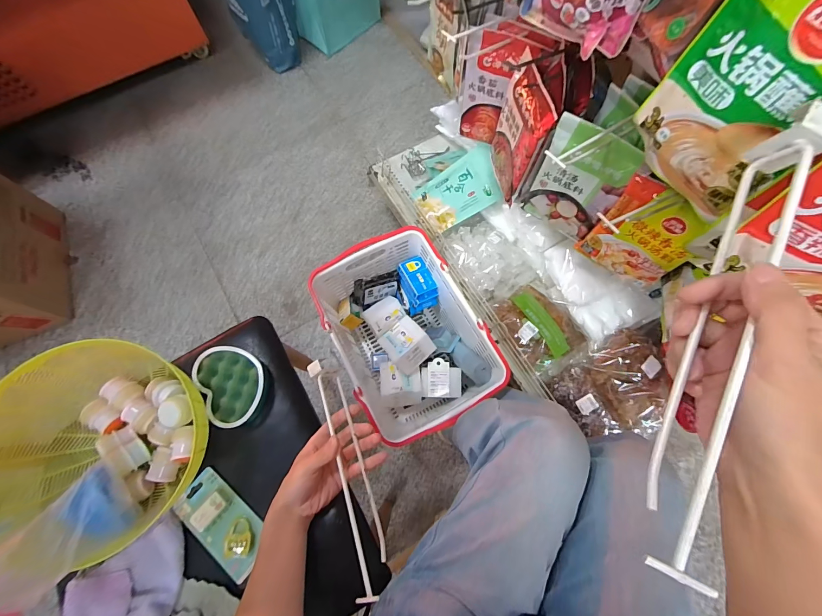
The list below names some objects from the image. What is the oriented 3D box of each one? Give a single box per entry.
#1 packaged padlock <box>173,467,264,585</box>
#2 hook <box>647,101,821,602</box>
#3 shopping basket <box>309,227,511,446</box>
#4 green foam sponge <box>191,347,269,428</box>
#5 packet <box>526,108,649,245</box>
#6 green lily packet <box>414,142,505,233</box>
[{"bbox_3d":[-0.255,0.291,0.471,0.134,0.024,0.065,38,76,12],"label":"packaged padlock"},{"bbox_3d":[0.198,0.010,0.212,0.027,0.050,0.291,24,81,9],"label":"hook"},{"bbox_3d":[-0.015,0.070,0.890,0.319,0.238,0.449,-25,73,-8],"label":"shopping basket"},{"bbox_3d":[-0.265,0.110,0.523,0.088,0.029,0.124,-31,73,-9],"label":"green foam sponge"},{"bbox_3d":[0.289,-0.214,0.622,0.138,0.233,0.034,32,74,11],"label":"packet"},{"bbox_3d":[0.126,-0.292,0.865,0.210,0.031,0.148,-37,80,16],"label":"green lily packet"}]

